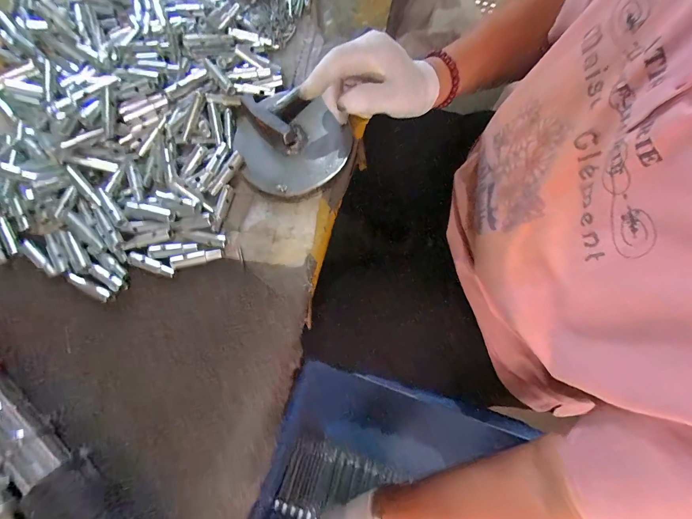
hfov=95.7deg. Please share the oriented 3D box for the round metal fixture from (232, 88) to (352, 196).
[{"bbox_3d":[-0.059,-0.125,0.332,0.122,0.015,0.113,5,77,1],"label":"round metal fixture"}]

